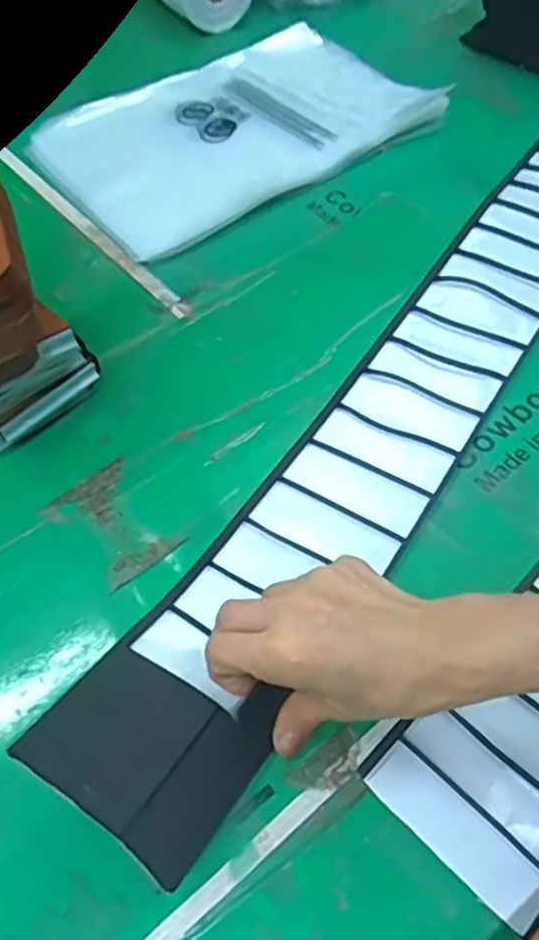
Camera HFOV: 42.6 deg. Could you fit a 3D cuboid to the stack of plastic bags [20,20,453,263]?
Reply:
[{"bbox_3d":[-0.033,-0.350,0.699,0.359,0.021,0.269,-30,57,-16],"label":"stack of plastic bags"}]

